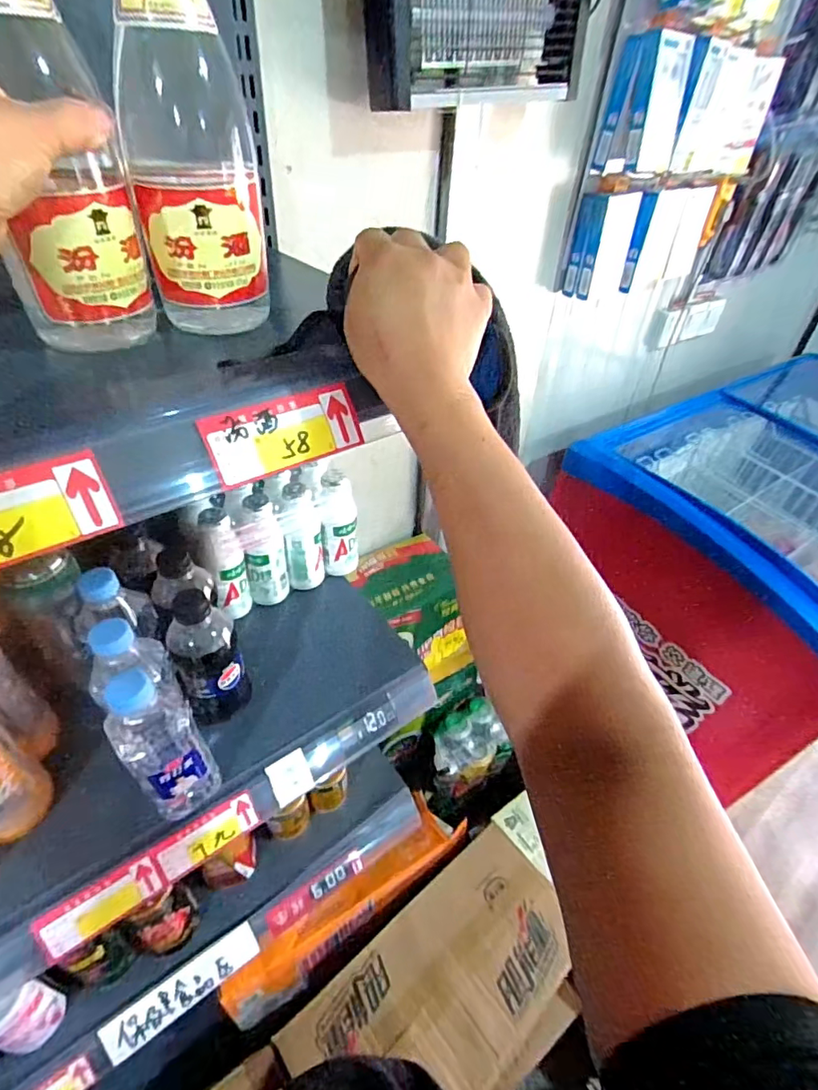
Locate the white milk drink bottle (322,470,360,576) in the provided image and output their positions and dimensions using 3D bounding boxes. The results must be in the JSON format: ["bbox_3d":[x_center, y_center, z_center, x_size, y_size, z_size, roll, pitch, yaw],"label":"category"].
[{"bbox_3d":[-0.088,-0.023,0.679,0.046,0.137,0.038,-1,41,-5],"label":"white milk drink bottle"}]

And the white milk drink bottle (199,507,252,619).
[{"bbox_3d":[-0.211,0.027,0.615,0.043,0.139,0.042,-15,44,-19],"label":"white milk drink bottle"}]

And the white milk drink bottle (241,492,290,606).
[{"bbox_3d":[-0.174,0.011,0.643,0.050,0.138,0.047,-5,42,-8],"label":"white milk drink bottle"}]

